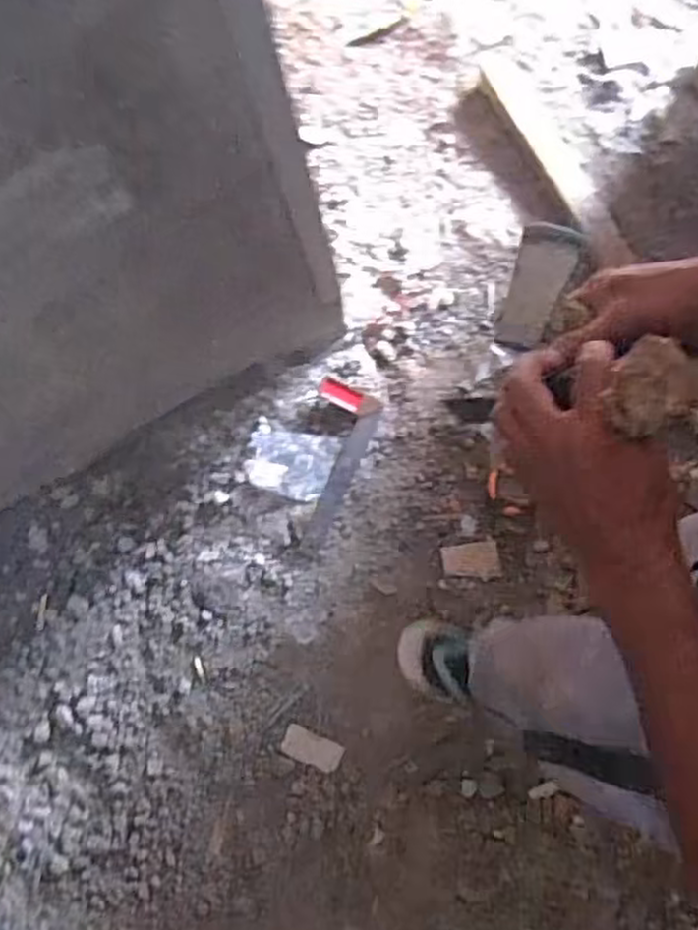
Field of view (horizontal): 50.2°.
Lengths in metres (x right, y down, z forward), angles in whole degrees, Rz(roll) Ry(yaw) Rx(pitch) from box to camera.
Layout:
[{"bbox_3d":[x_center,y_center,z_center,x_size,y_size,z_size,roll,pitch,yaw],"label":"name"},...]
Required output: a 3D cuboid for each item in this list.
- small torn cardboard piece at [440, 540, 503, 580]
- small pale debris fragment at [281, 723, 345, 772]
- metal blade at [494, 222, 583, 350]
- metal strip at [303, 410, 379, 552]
[{"bbox_3d":[0.233,0.183,1.420,0.111,0.009,0.071,-9,77,4],"label":"small torn cardboard piece"},{"bbox_3d":[-0.067,0.514,1.349,0.108,0.013,0.054,25,81,11],"label":"small pale debris fragment"},{"bbox_3d":[0.136,-0.131,0.545,0.041,0.021,0.091,21,102,5],"label":"metal blade"},{"bbox_3d":[-0.015,0.027,1.427,0.043,0.011,0.284,24,85,-11],"label":"metal strip"}]

